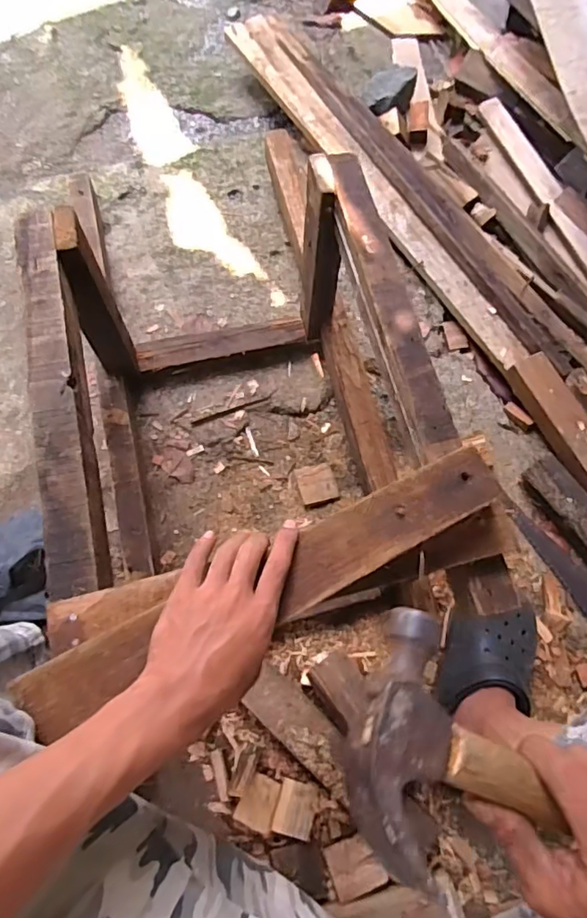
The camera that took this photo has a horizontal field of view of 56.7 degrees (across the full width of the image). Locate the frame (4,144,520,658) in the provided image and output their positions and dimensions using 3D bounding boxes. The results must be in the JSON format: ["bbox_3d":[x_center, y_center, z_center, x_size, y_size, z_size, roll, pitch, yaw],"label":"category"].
[{"bbox_3d":[-0.058,-0.039,0.708,0.436,0.345,0.516,-7,70,-5],"label":"frame"}]

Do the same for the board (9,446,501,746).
[{"bbox_3d":[-0.015,0.099,0.438,0.410,0.014,0.056,-26,73,-9],"label":"board"}]

